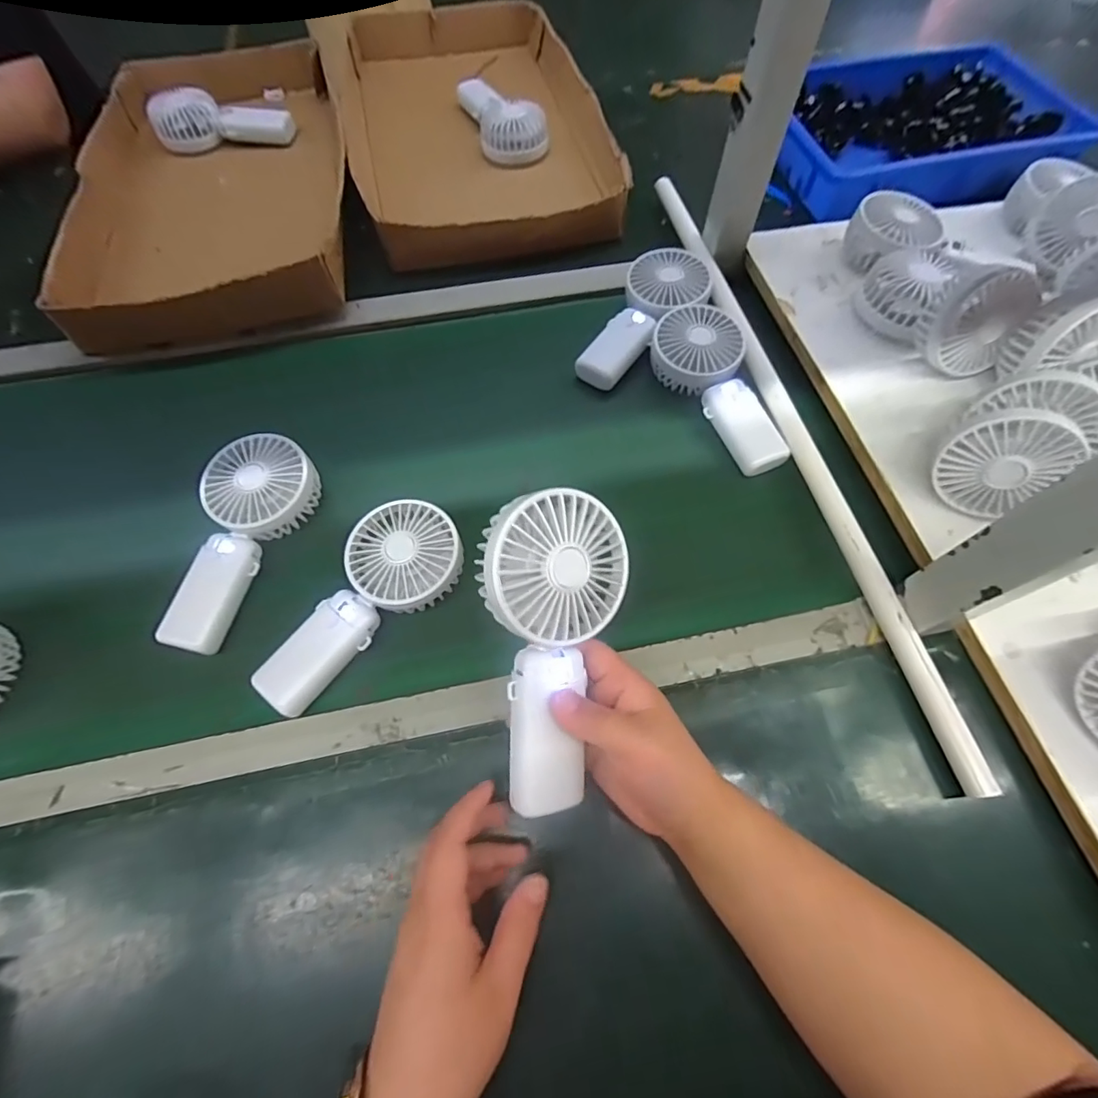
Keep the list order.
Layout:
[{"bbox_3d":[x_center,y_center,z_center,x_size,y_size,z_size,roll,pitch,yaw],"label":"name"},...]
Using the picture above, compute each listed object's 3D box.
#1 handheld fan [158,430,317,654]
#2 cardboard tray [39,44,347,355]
[{"bbox_3d":[-0.265,-0.010,0.434,0.083,0.036,0.181,18,67,6],"label":"handheld fan"},{"bbox_3d":[-0.415,-0.468,0.648,0.291,0.069,0.537,-12,64,-5],"label":"cardboard tray"}]

